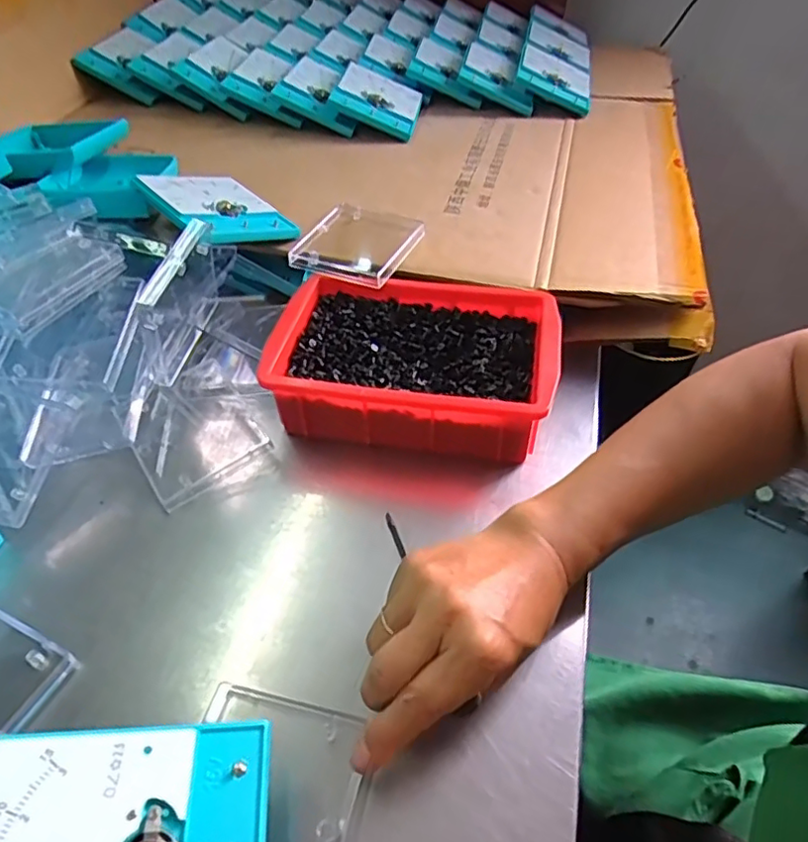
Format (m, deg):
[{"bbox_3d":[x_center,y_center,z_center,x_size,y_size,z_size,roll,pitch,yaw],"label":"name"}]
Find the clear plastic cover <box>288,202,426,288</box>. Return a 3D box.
[{"bbox_3d":[-0.040,-0.156,0.512,0.091,0.010,0.102,17,49,18],"label":"clear plastic cover"}]

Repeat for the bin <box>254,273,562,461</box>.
[{"bbox_3d":[0.010,-0.046,0.457,0.204,0.059,0.139,8,47,9],"label":"bin"}]

